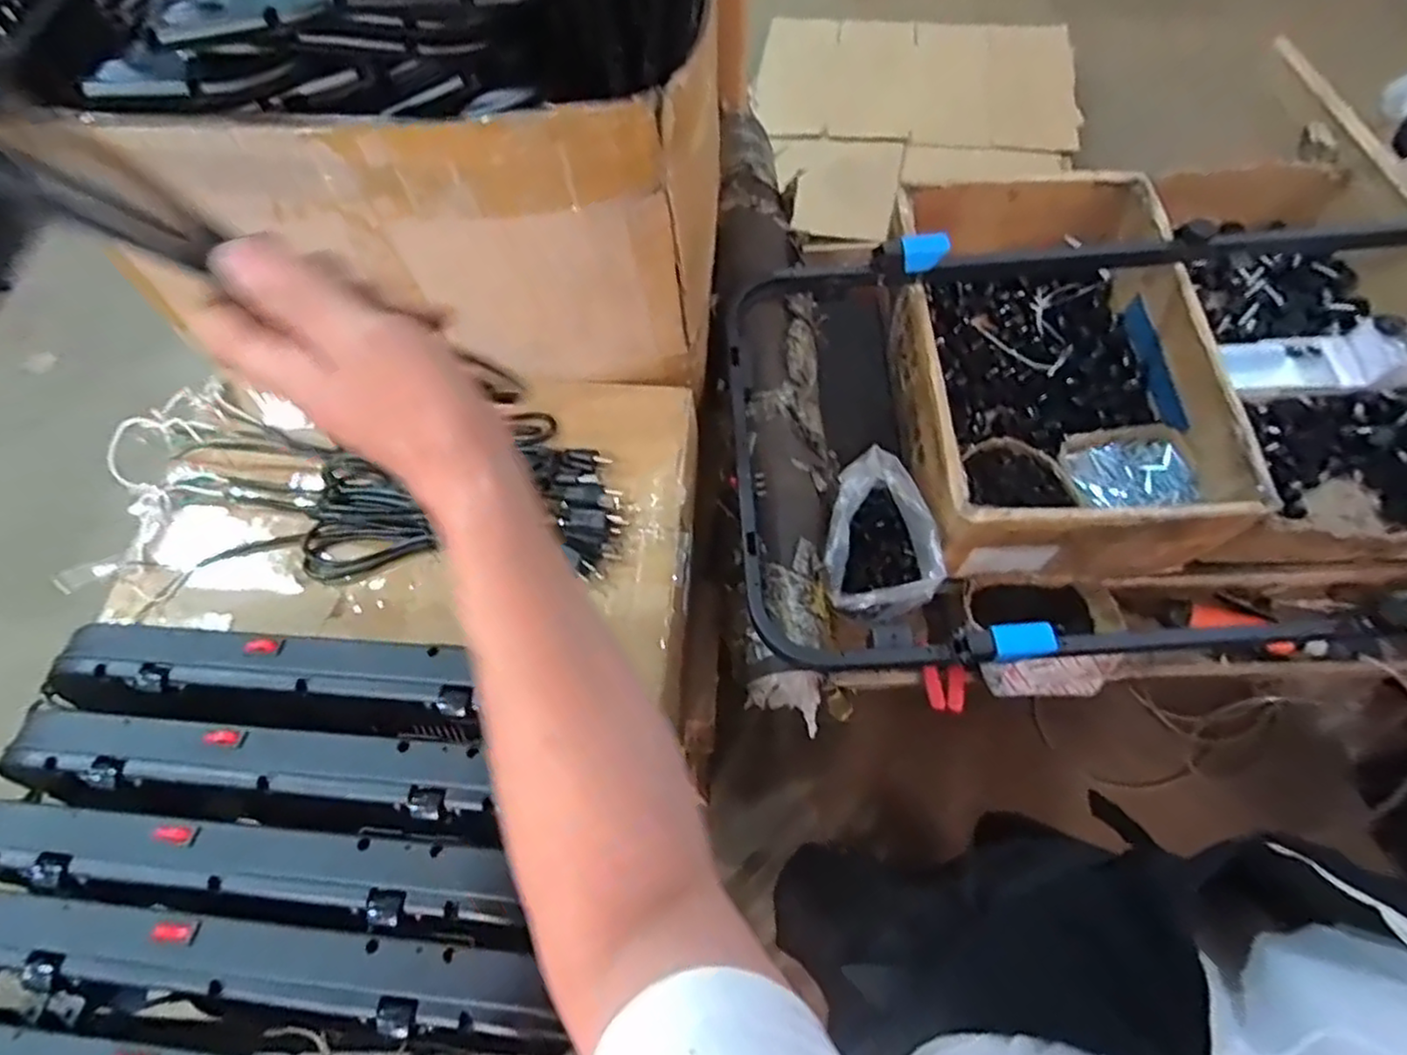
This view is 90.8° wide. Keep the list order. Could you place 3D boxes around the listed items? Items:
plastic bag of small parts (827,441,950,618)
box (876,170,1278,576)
[{"bbox_3d":[0.202,0.017,0.836,0.138,0.122,0.176,-9,64,-1],"label":"plastic bag of small parts"},{"bbox_3d":[0.444,-0.215,0.922,0.358,0.165,0.546,0,65,3],"label":"box"}]

